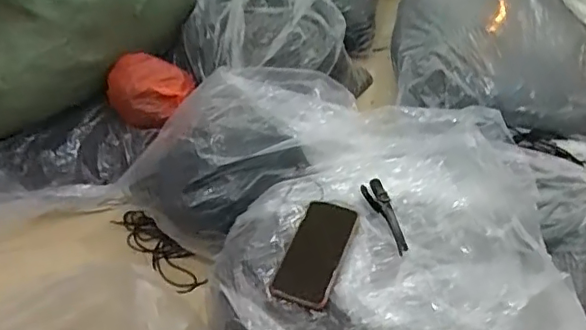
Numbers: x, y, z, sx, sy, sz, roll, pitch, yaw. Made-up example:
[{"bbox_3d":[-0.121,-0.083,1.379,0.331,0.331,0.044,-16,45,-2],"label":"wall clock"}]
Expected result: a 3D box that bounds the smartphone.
[{"bbox_3d":[0.032,0.115,0.754,0.073,0.010,0.169,12,47,18],"label":"smartphone"}]

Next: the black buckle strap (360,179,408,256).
[{"bbox_3d":[0.136,0.073,0.806,0.035,0.014,0.142,-15,45,-9],"label":"black buckle strap"}]

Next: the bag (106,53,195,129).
[{"bbox_3d":[-0.276,-0.153,1.075,0.164,0.106,0.112,-17,46,-11],"label":"bag"}]

